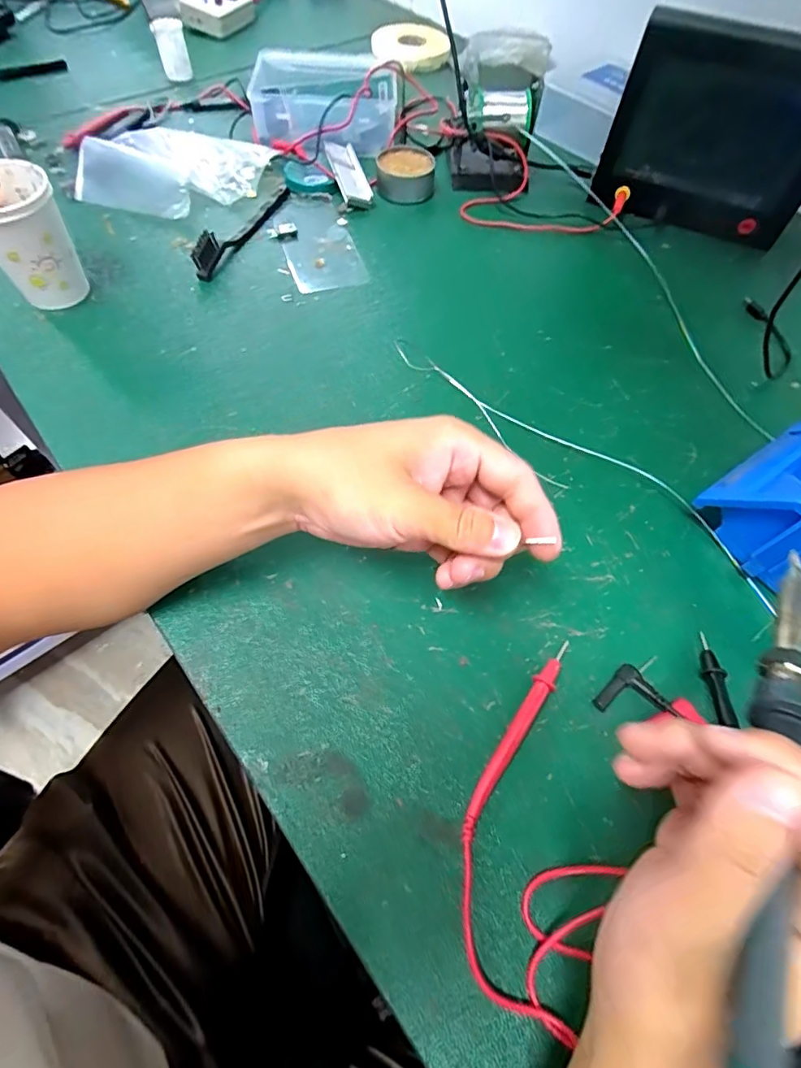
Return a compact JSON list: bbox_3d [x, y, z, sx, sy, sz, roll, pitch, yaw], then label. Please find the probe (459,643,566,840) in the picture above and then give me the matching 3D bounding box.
[{"bbox_3d":[0.067,0.115,0.289,0.012,0.011,0.122,33,65,14],"label":"probe"}]

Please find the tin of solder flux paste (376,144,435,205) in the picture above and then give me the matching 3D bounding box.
[{"bbox_3d":[0.006,-0.399,0.553,0.062,0.029,0.065,3,62,-1],"label":"tin of solder flux paste"}]

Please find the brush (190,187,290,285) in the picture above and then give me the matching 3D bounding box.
[{"bbox_3d":[-0.154,-0.312,0.500,0.015,0.030,0.166,22,63,9],"label":"brush"}]

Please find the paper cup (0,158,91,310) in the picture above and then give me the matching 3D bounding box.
[{"bbox_3d":[-0.309,-0.244,0.416,0.067,0.093,0.067,1,62,-2],"label":"paper cup"}]

